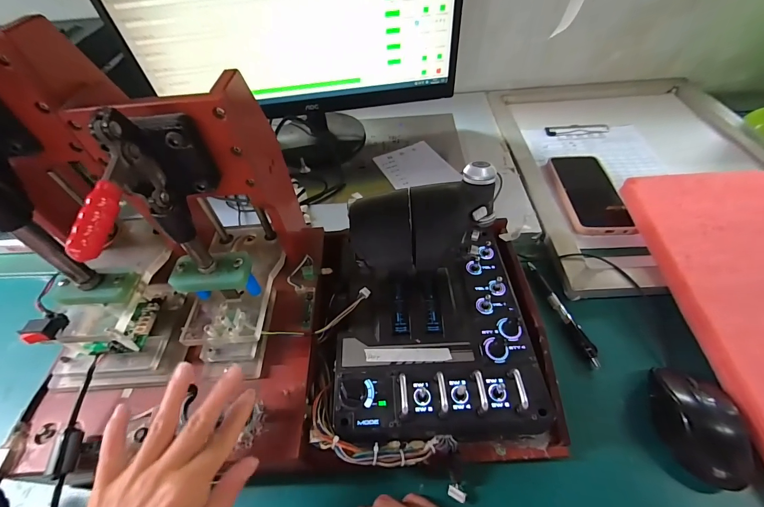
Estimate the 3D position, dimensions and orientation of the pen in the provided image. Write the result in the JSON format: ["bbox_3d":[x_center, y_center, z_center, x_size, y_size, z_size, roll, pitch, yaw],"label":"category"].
[{"bbox_3d":[0.212,0.067,0.397,0.014,0.011,0.140,-13,50,-6],"label":"pen"}]

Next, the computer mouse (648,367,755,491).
[{"bbox_3d":[0.291,0.153,0.302,0.070,0.036,0.090,10,51,13],"label":"computer mouse"}]

